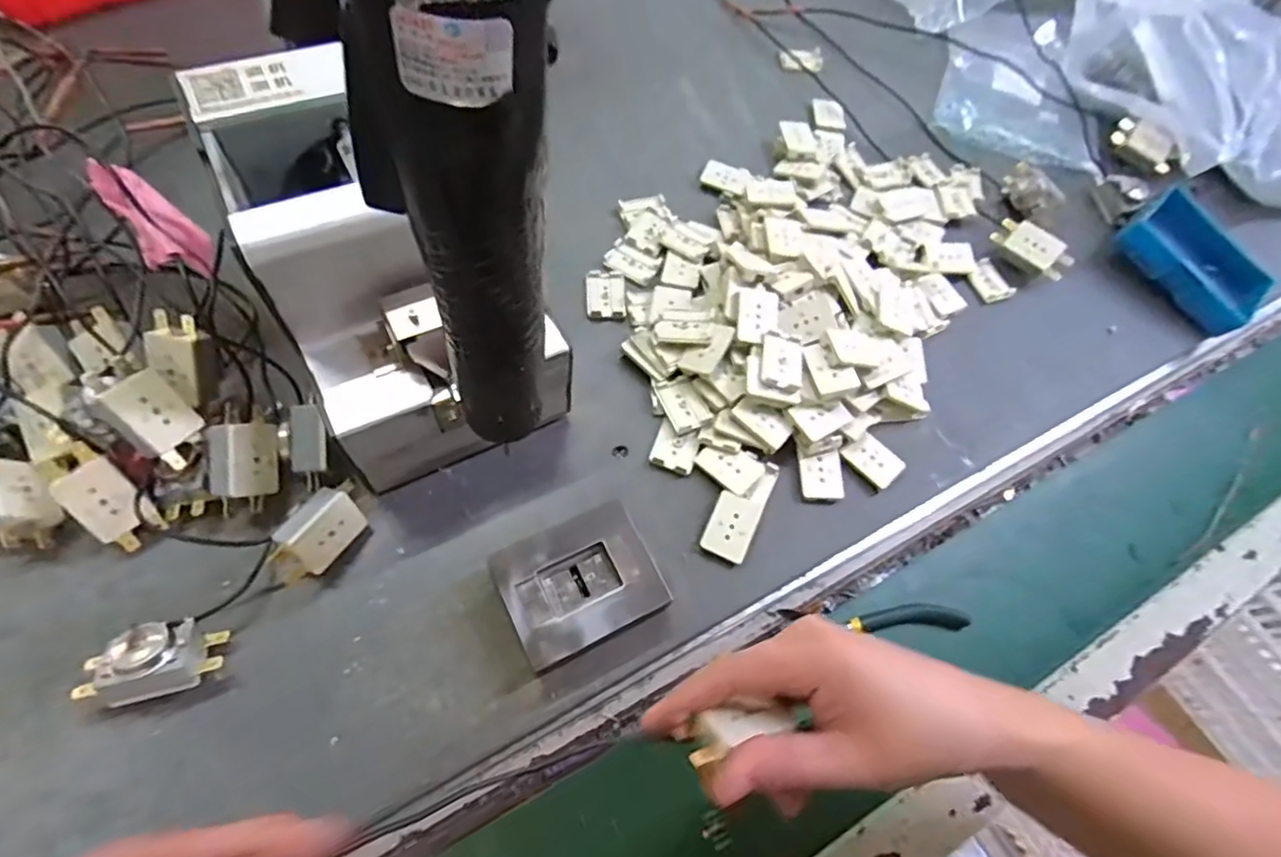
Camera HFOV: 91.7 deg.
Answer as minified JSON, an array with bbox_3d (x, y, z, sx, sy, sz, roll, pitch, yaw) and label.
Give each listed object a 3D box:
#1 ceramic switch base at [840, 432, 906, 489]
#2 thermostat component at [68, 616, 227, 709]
[{"bbox_3d":[0.156,0.020,0.413,0.027,0.007,0.036,-36,75,-22],"label":"ceramic switch base"},{"bbox_3d":[-0.234,0.113,0.299,0.058,0.026,0.033,-11,67,-14],"label":"thermostat component"}]

